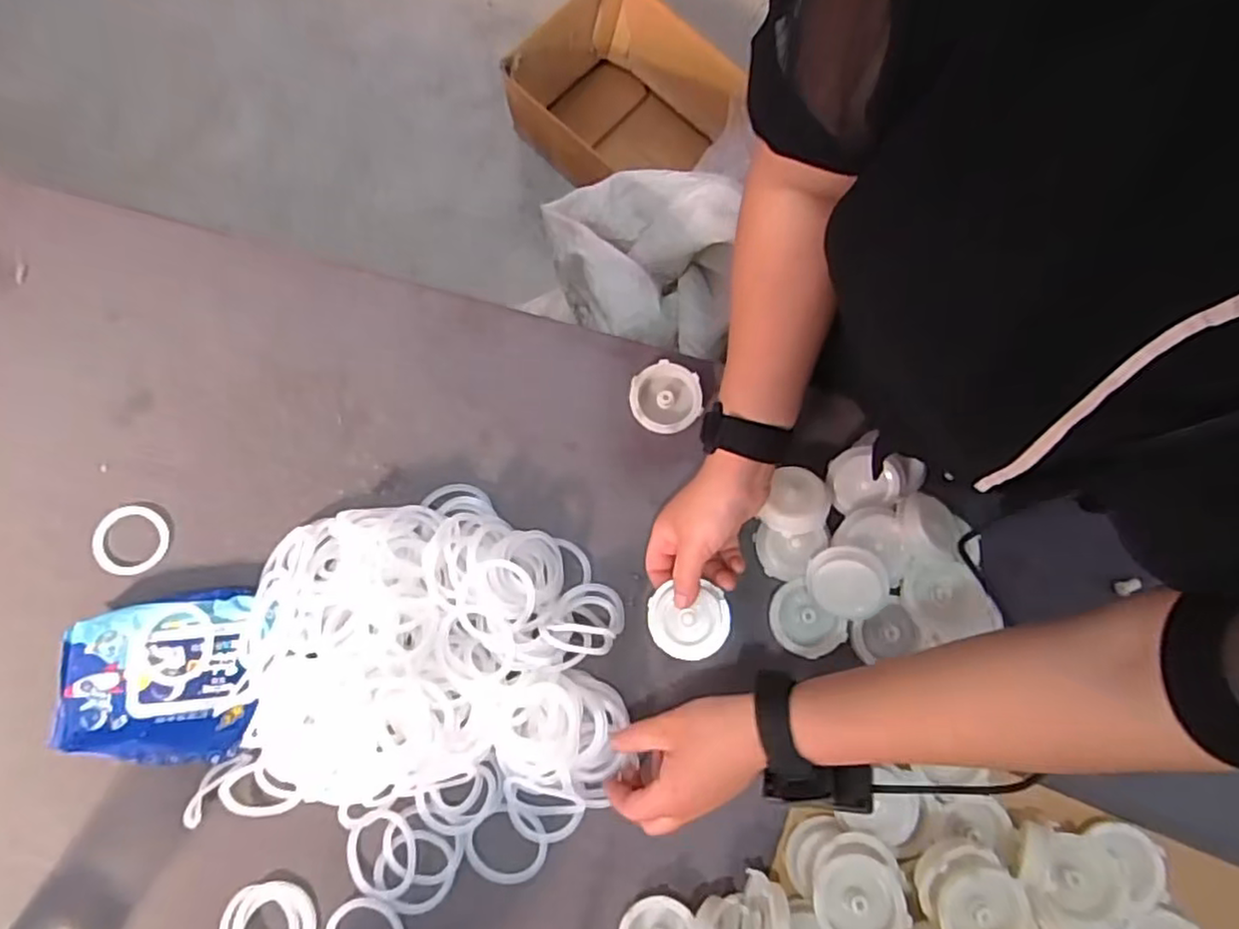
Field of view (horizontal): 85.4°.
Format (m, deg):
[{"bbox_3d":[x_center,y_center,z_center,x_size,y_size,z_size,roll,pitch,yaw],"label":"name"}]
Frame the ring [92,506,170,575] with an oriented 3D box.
[{"bbox_3d":[-0.399,0.061,0.547,0.060,0.004,0.056,0,77,0],"label":"ring"}]

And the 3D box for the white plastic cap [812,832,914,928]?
[{"bbox_3d":[0.159,0.284,0.445,0.064,0.022,0.063,0,77,0],"label":"white plastic cap"}]

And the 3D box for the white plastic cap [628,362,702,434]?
[{"bbox_3d":[0.038,-0.055,0.561,0.058,0.015,0.058,0,77,0],"label":"white plastic cap"}]

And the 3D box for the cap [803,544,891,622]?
[{"bbox_3d":[0.168,0.088,0.498,0.056,0.013,0.054,2,96,24],"label":"cap"}]

